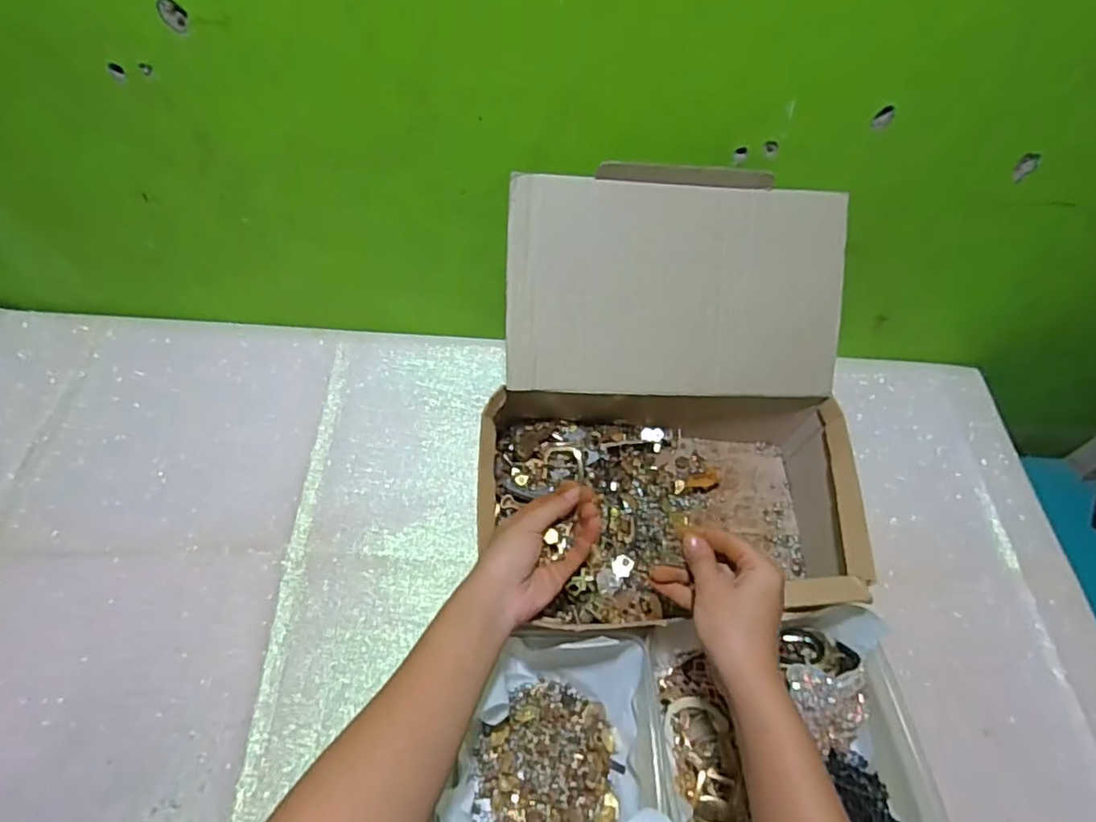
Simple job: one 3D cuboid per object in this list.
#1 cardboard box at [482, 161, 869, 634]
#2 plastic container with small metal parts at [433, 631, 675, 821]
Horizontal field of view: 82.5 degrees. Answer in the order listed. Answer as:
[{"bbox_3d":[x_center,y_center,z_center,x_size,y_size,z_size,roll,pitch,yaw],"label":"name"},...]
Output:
[{"bbox_3d":[0.110,-0.005,0.564,0.327,0.244,0.331,0,56,-5],"label":"cardboard box"},{"bbox_3d":[0.013,0.254,0.462,0.148,0.090,0.161,8,55,1],"label":"plastic container with small metal parts"}]

